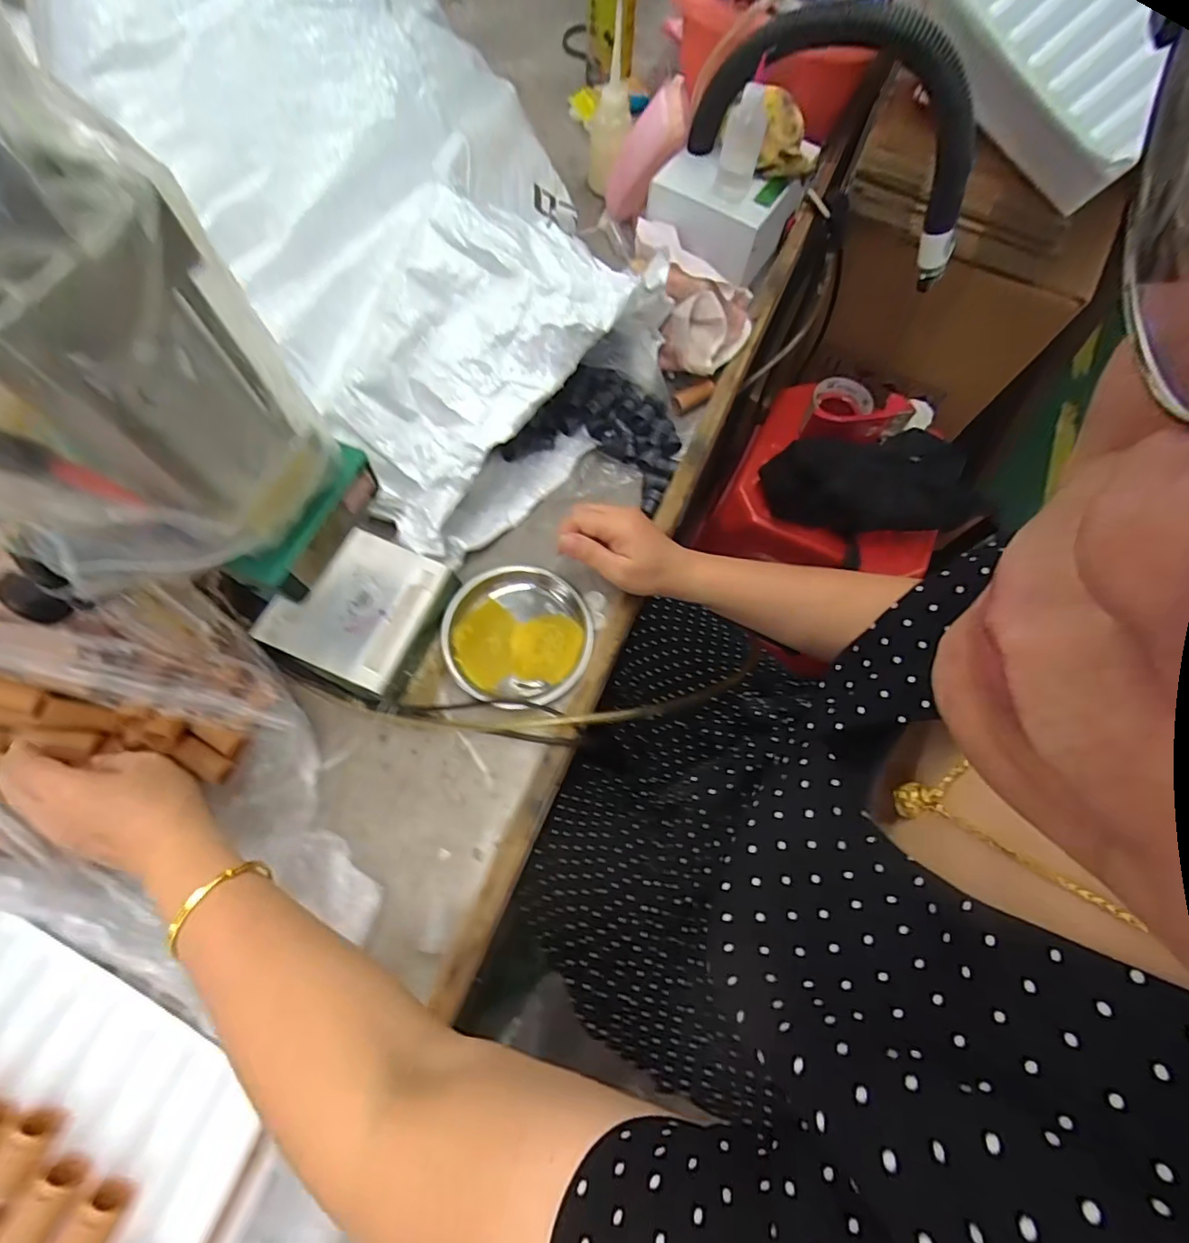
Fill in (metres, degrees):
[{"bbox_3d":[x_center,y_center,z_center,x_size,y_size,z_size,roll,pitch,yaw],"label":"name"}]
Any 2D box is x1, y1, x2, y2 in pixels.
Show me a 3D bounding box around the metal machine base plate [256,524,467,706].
[{"bbox_3d":[-0.203,-0.010,0.481,0.125,0.040,0.121,22,71,5],"label":"metal machine base plate"}]

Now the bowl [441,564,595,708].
[{"bbox_3d":[-0.069,0.012,0.495,0.127,0.023,0.124,1,70,-2],"label":"bowl"}]

